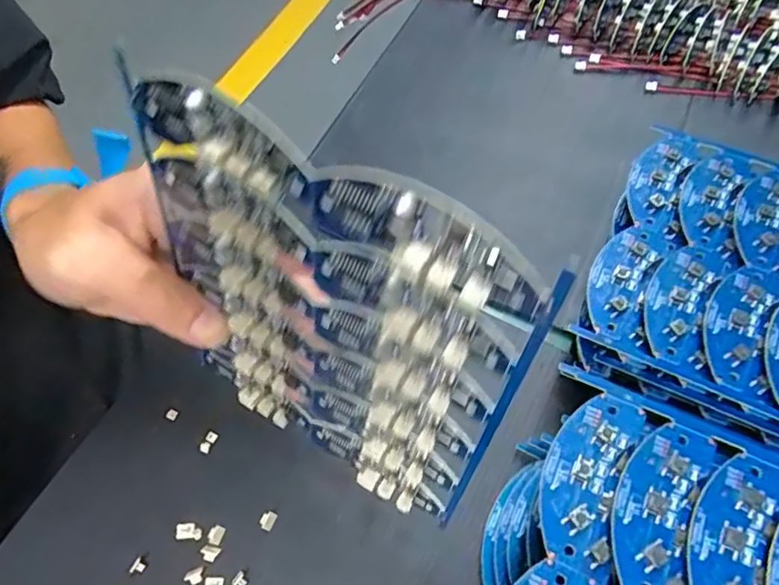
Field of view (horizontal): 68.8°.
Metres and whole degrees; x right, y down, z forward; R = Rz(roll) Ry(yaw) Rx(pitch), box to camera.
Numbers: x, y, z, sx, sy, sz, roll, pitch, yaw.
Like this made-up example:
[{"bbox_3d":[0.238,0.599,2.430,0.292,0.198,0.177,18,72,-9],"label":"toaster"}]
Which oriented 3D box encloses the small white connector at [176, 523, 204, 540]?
[{"bbox_3d":[-0.095,0.112,0.267,0.013,0.004,0.008,0,62,-1],"label":"small white connector"}]

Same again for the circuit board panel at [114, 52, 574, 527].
[{"bbox_3d":[-0.026,0.013,0.193,0.133,0.152,0.007,29,52,17],"label":"circuit board panel"}]

